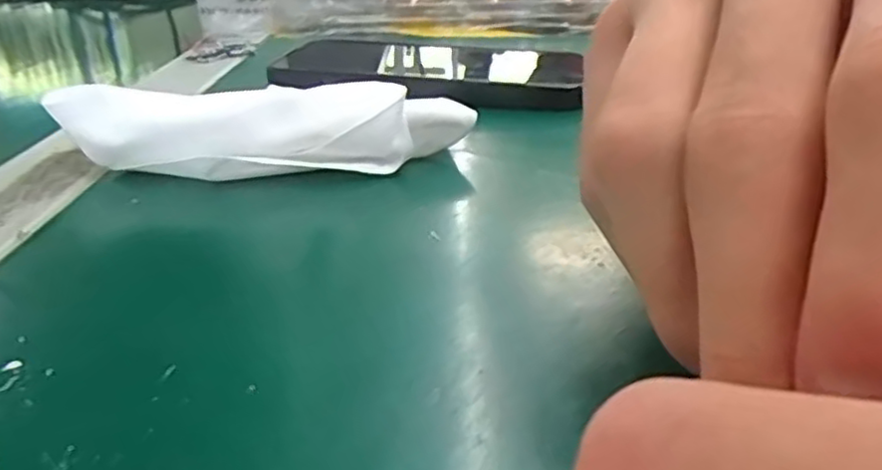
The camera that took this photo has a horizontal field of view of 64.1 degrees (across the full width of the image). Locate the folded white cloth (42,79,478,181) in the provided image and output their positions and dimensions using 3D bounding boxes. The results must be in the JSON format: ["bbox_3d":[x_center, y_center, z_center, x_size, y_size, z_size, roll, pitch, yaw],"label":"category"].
[{"bbox_3d":[-0.059,-0.046,0.262,0.132,0.024,0.083,-1,26,-2],"label":"folded white cloth"}]

